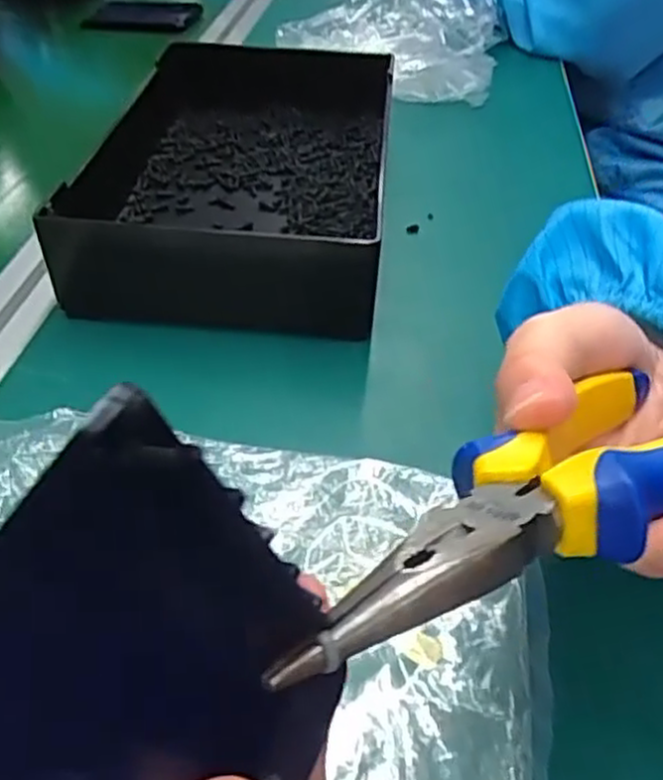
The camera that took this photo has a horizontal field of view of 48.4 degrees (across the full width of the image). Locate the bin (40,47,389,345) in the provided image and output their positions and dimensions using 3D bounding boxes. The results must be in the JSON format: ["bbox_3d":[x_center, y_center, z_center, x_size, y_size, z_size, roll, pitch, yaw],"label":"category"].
[{"bbox_3d":[-0.053,-0.136,0.451,0.166,0.055,0.255,5,42,2],"label":"bin"}]

